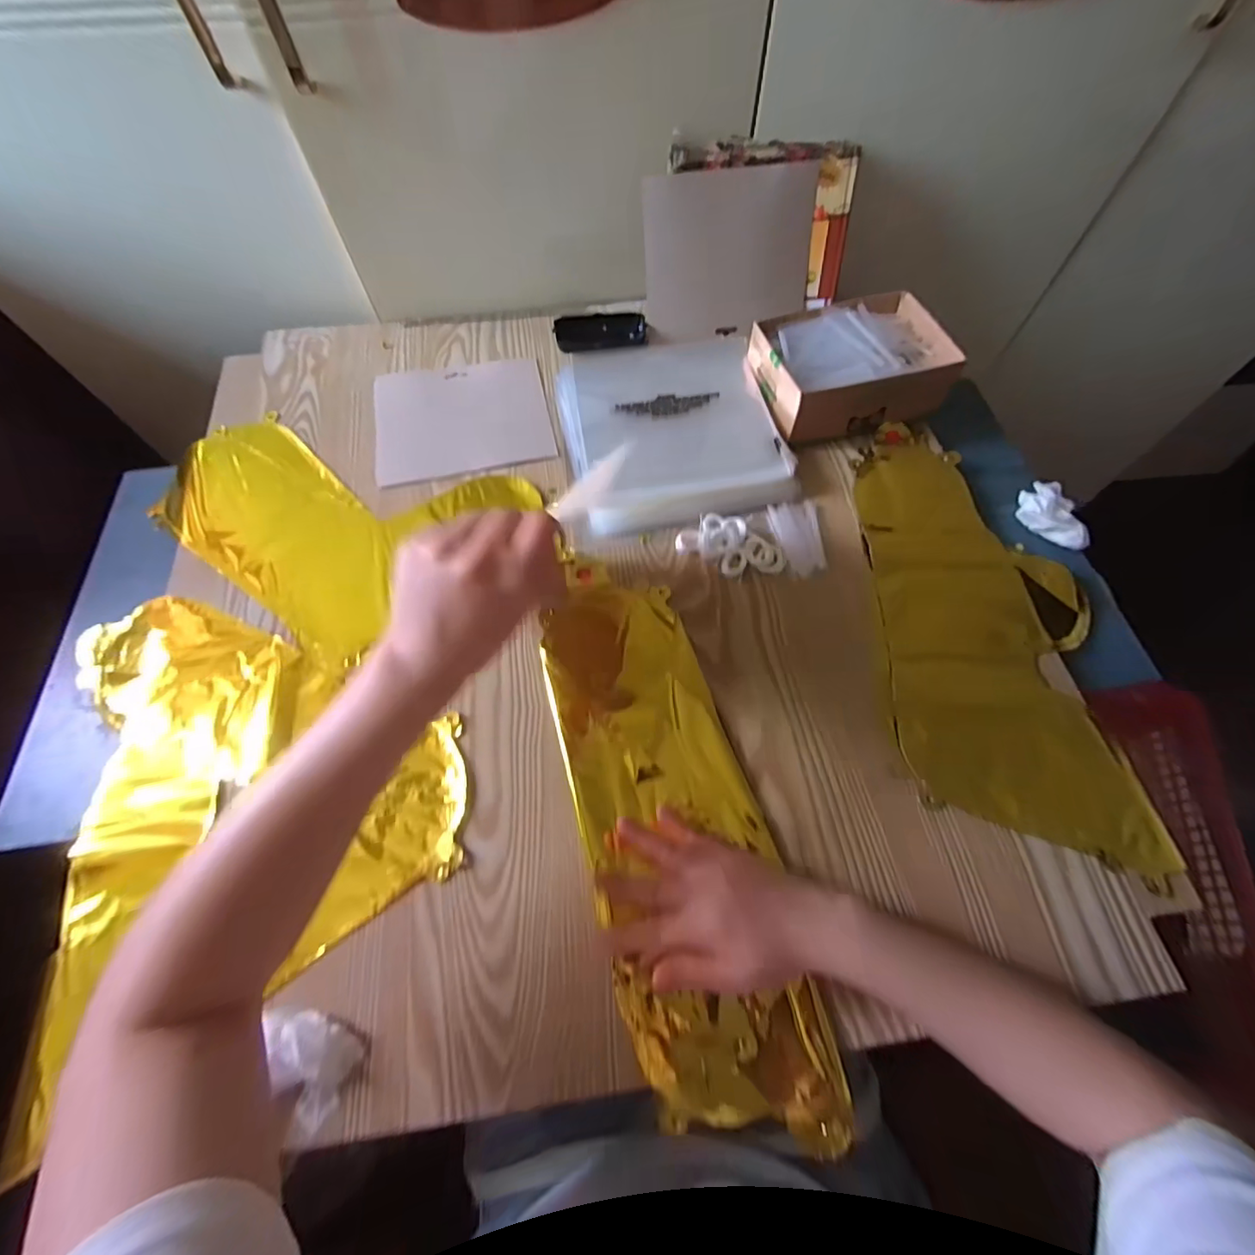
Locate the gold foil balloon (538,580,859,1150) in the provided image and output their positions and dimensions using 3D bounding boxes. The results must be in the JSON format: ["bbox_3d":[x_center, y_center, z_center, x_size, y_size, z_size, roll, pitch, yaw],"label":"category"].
[{"bbox_3d":[0.028,0.135,0.418,0.136,0.011,0.430,-16,64,-7],"label":"gold foil balloon"}]

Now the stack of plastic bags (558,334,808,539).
[{"bbox_3d":[0.044,-0.214,0.567,0.211,0.033,0.235,-12,64,-5],"label":"stack of plastic bags"}]

